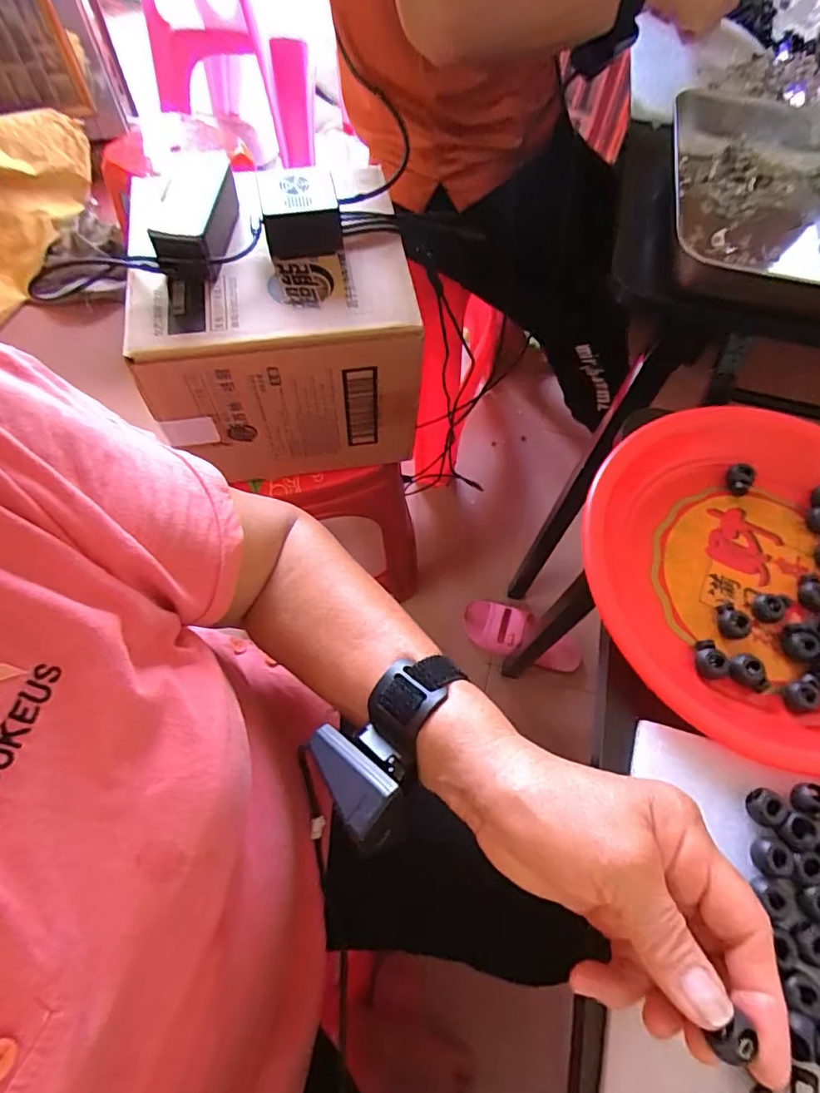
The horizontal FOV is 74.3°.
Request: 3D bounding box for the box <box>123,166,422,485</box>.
[{"bbox_3d":[-0.149,-0.250,0.653,0.281,0.219,0.234,-8,66,-6],"label":"box"}]

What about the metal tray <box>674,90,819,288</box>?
[{"bbox_3d":[0.339,-0.300,0.497,0.210,0.064,0.265,9,65,2],"label":"metal tray"}]

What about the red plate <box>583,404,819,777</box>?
[{"bbox_3d":[0.225,0.014,0.337,0.227,0.031,0.220,1,65,-2],"label":"red plate"}]

